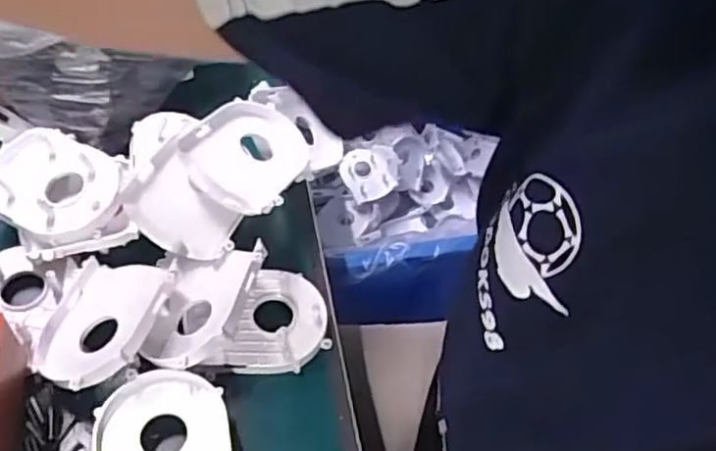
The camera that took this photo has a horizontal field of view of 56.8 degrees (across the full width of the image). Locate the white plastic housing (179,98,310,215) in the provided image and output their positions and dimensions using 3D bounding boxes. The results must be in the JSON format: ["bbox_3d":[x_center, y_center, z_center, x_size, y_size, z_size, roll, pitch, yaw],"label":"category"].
[{"bbox_3d":[-0.069,-0.047,0.424,0.067,0.014,0.082,35,46,-3],"label":"white plastic housing"}]

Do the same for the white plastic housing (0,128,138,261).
[{"bbox_3d":[-0.188,-0.022,0.413,0.086,0.029,0.090,-15,56,-18],"label":"white plastic housing"}]

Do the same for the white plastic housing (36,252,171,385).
[{"bbox_3d":[-0.139,0.055,0.367,0.071,0.022,0.083,-2,43,23],"label":"white plastic housing"}]

